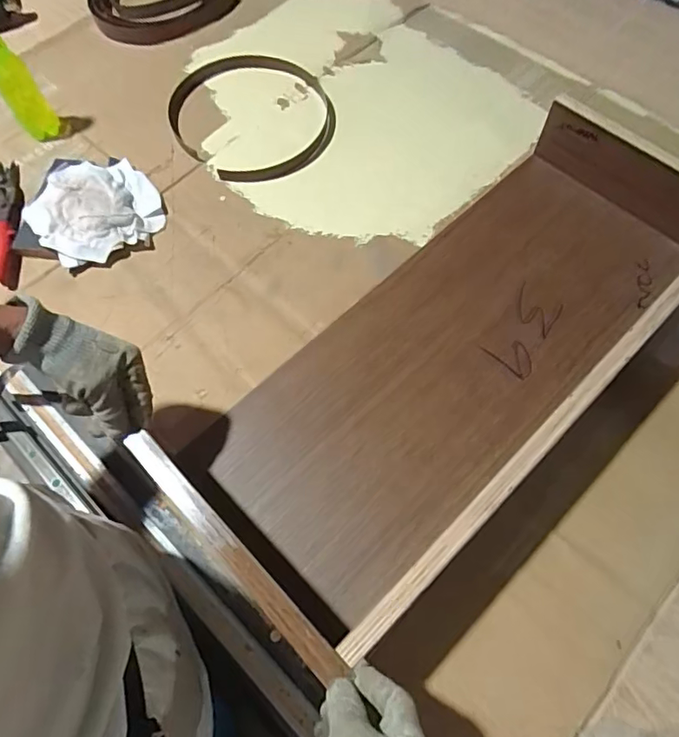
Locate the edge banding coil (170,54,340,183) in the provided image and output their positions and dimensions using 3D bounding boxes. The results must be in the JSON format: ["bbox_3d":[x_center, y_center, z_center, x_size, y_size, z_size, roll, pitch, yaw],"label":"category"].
[{"bbox_3d":[-0.145,-0.410,0.853,0.270,0.026,0.257,-1,65,2],"label":"edge banding coil"}]

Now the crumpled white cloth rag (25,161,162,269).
[{"bbox_3d":[-0.362,-0.238,0.779,0.181,0.038,0.175,-35,69,-13],"label":"crumpled white cloth rag"}]

